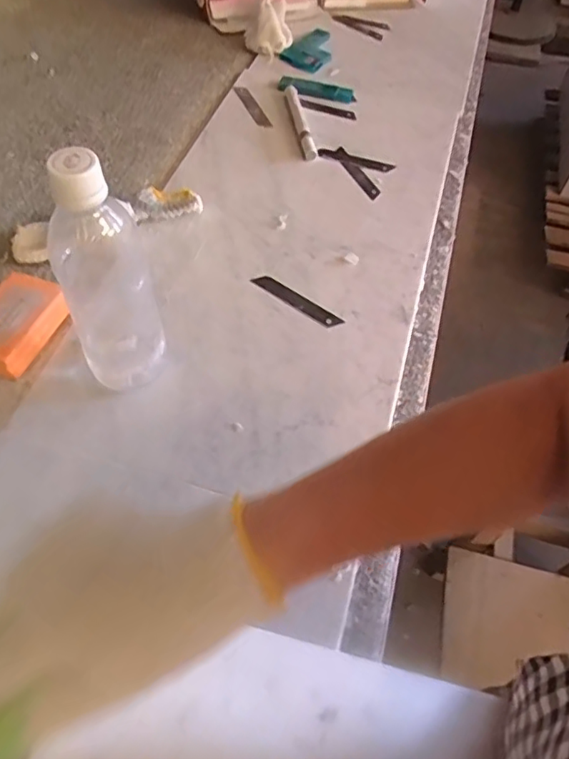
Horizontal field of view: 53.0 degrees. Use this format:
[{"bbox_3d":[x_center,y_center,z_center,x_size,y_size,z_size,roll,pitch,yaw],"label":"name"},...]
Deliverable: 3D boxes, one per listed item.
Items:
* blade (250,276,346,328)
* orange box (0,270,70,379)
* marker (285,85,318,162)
[{"bbox_3d":[0.012,-0.077,0.555,0.097,0.004,0.019,32,60,17],"label":"blade"},{"bbox_3d":[-0.239,-0.050,0.507,0.063,0.024,0.094,22,57,11],"label":"orange box"},{"bbox_3d":[0.020,-0.321,0.713,0.016,0.011,0.151,-6,56,-8],"label":"marker"}]

